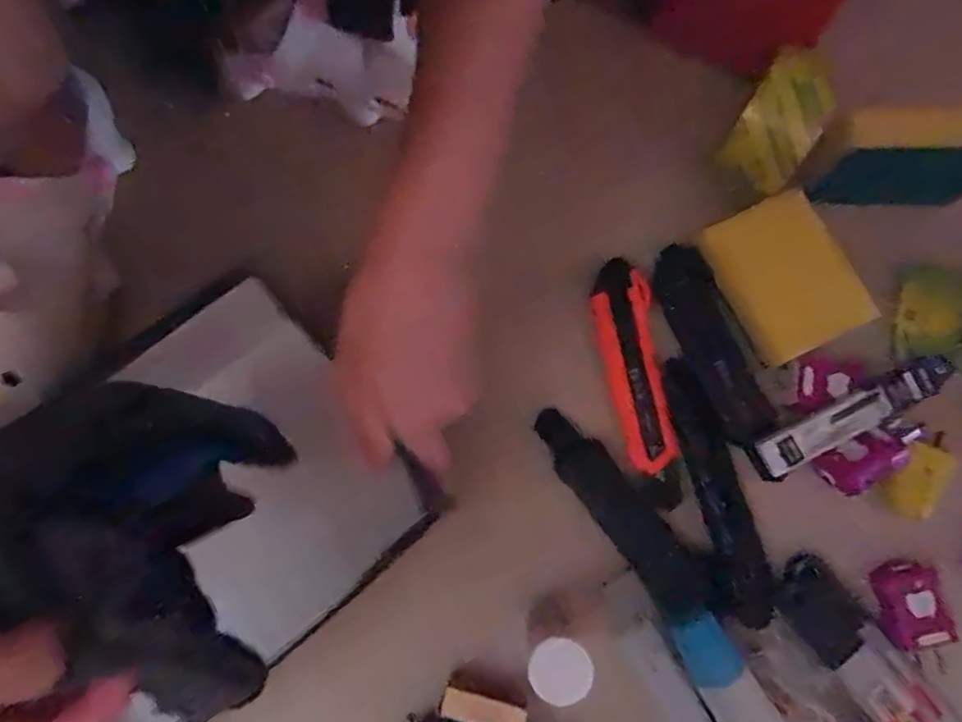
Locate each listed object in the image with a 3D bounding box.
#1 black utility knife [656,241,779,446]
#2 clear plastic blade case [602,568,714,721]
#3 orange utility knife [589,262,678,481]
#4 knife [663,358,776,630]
[{"bbox_3d":[0.153,-0.012,0.409,0.040,0.017,0.132,-22,78,-3],"label":"black utility knife"},{"bbox_3d":[0.116,0.201,0.360,0.028,0.013,0.153,-26,78,-4],"label":"clear plastic blade case"},{"bbox_3d":[0.100,0.002,0.413,0.037,0.013,0.137,-9,78,0],"label":"orange utility knife"},{"bbox_3d":[0.150,0.079,0.395,0.030,0.011,0.164,-14,78,-2],"label":"knife"}]

